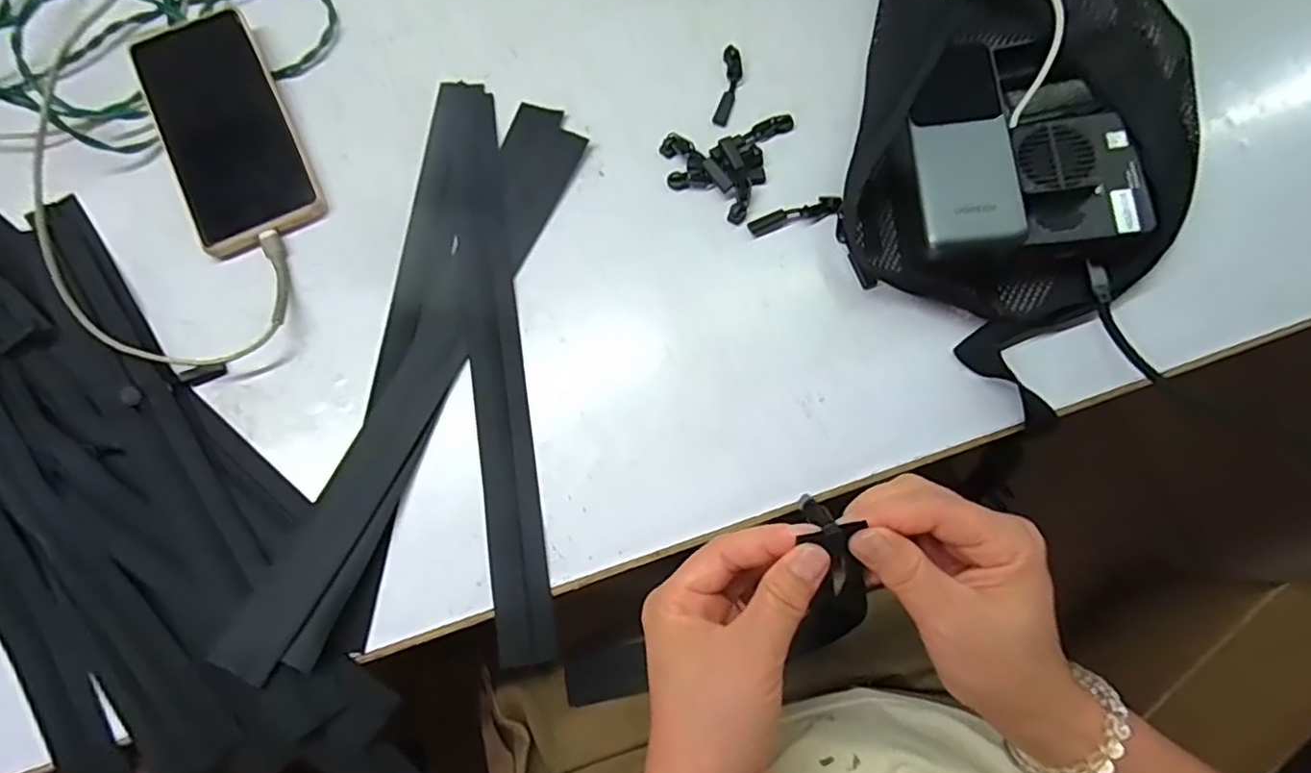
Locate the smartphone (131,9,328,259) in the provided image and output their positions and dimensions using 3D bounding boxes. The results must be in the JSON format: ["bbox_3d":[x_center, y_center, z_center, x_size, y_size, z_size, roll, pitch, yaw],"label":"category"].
[{"bbox_3d":[-0.279,-0.170,0.409,0.075,0.016,0.172,-27,82,-5],"label":"smartphone"}]

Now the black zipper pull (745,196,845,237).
[{"bbox_3d":[0.086,-0.106,0.390,0.057,0.006,0.012,-16,76,-3],"label":"black zipper pull"}]

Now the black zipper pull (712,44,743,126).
[{"bbox_3d":[0.049,-0.199,0.417,0.014,0.004,0.058,9,76,3],"label":"black zipper pull"}]

